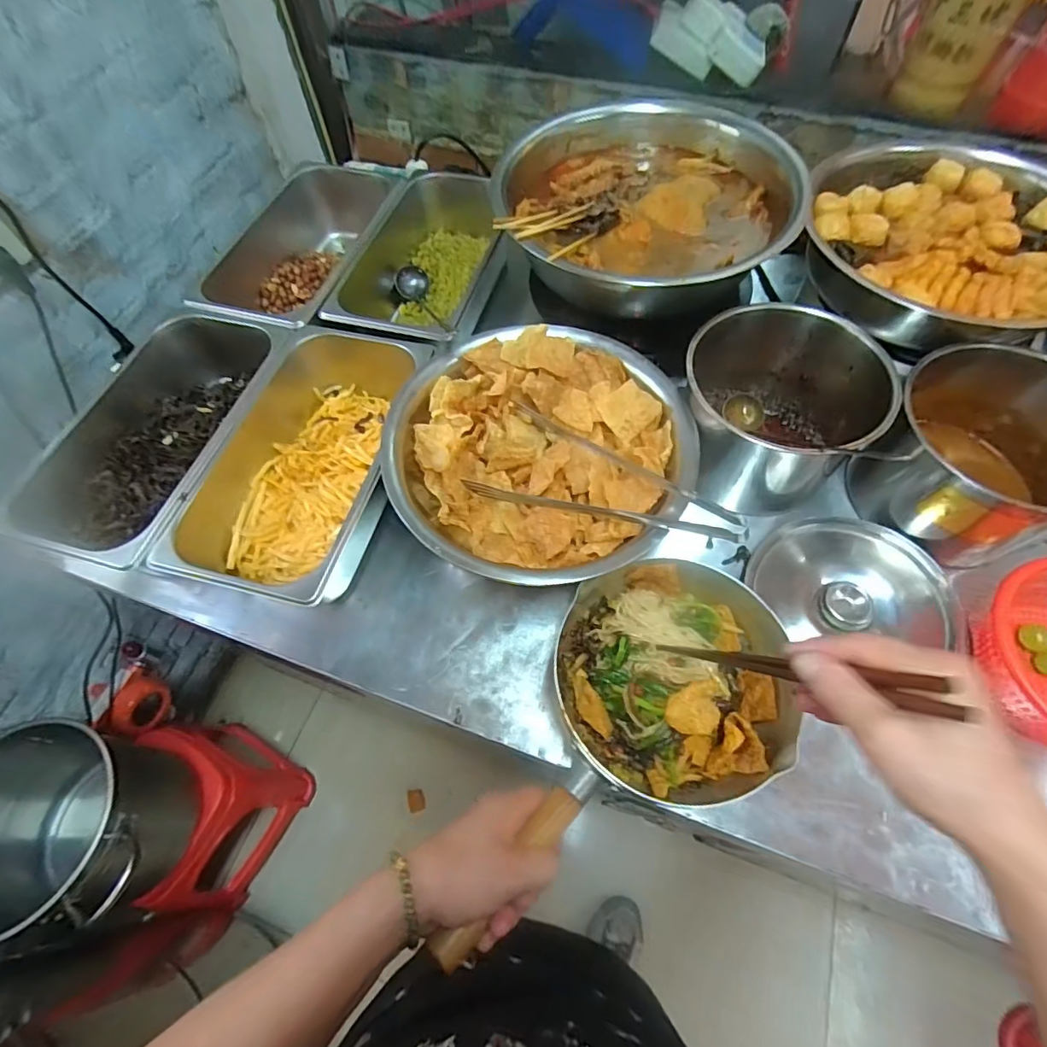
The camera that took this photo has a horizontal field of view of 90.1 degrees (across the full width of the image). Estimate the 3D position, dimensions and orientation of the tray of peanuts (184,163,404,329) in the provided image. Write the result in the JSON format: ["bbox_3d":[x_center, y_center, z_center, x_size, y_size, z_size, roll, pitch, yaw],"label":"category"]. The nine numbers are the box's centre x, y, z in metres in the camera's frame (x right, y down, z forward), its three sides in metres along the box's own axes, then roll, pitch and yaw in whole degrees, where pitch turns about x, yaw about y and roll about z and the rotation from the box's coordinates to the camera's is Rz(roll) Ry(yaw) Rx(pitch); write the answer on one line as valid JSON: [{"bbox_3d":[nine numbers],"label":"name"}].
[{"bbox_3d":[-0.291,-0.386,0.744,0.166,0.089,0.329,12,64,9],"label":"tray of peanuts"}]

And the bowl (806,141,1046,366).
[{"bbox_3d":[0.469,-0.302,0.592,0.306,0.095,0.287,21,66,13],"label":"bowl"}]

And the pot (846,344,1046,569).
[{"bbox_3d":[0.458,-0.070,0.531,0.172,0.161,0.184,-1,63,2],"label":"pot"}]

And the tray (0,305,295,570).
[{"bbox_3d":[-0.395,-0.099,0.601,0.191,0.093,0.328,17,65,11],"label":"tray"}]

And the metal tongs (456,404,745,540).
[{"bbox_3d":[0.079,-0.033,0.530,0.274,0.038,0.113,26,78,26],"label":"metal tongs"}]

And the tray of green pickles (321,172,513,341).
[{"bbox_3d":[-0.125,-0.359,0.735,0.194,0.100,0.337,10,64,8],"label":"tray of green pickles"}]

